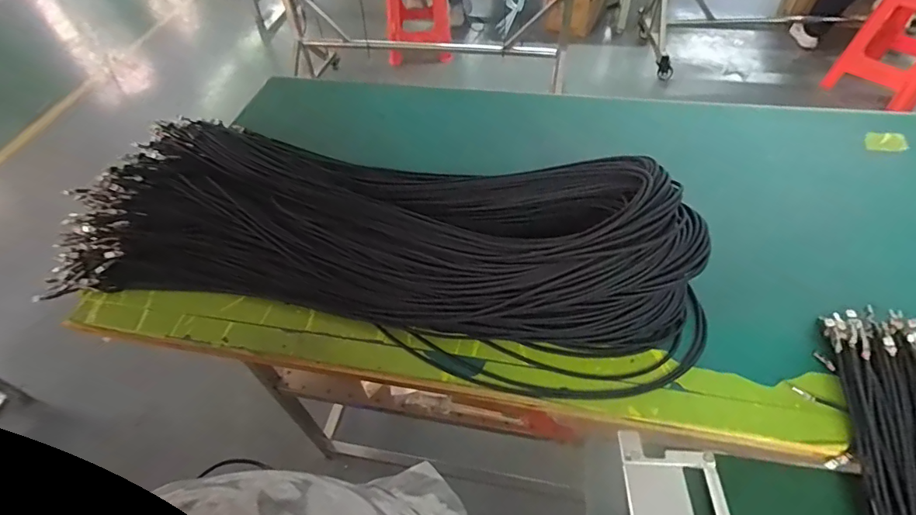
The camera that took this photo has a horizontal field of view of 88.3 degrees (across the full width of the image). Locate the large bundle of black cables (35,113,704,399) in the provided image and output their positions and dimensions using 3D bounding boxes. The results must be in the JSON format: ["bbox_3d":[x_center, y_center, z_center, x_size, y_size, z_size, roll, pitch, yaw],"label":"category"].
[{"bbox_3d":[-0.121,-0.040,0.588,0.816,0.162,0.265,12,51,12],"label":"large bundle of black cables"}]

